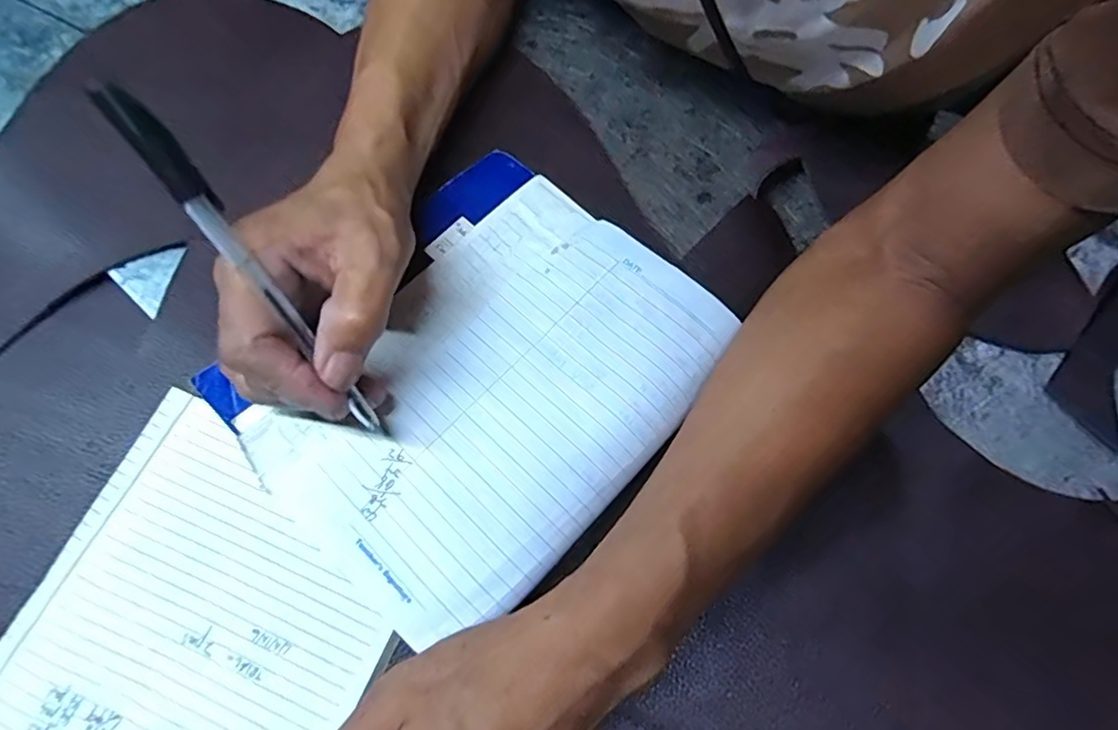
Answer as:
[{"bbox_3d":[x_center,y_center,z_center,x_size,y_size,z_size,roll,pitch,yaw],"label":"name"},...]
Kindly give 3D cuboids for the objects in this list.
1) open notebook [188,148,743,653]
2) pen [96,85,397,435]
[{"bbox_3d":[-0.040,0.000,0.283,0.179,0.014,0.209,41,73,15],"label":"open notebook"},{"bbox_3d":[-0.112,-0.028,0.225,0.013,0.163,0.006,-37,34,-15],"label":"pen"}]

